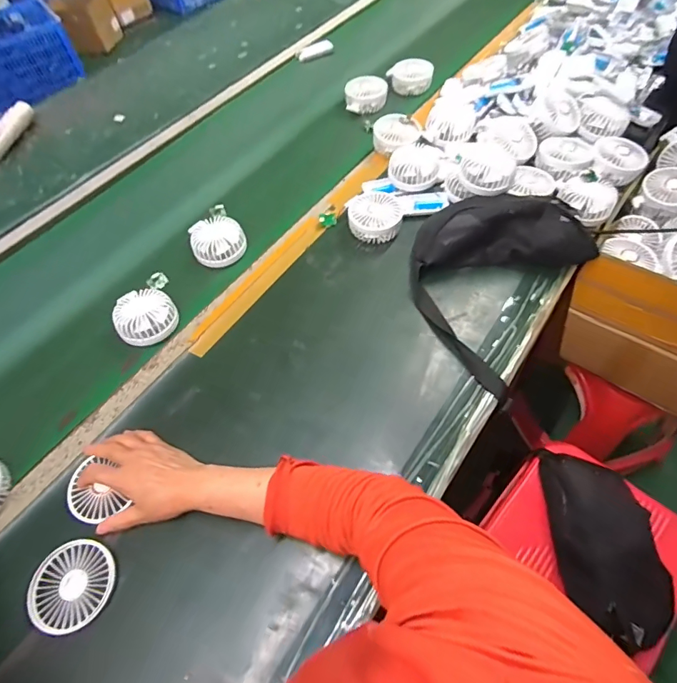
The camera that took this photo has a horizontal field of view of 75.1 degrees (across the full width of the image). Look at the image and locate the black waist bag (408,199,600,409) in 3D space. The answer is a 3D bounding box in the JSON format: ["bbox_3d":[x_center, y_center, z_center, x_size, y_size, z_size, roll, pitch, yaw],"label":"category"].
[{"bbox_3d":[0.216,-0.111,0.652,0.243,0.085,0.302,33,66,22],"label":"black waist bag"}]

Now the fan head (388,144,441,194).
[{"bbox_3d":[0.136,-0.305,0.776,0.080,0.053,0.077,-33,62,-15],"label":"fan head"}]

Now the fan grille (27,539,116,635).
[{"bbox_3d":[-0.299,0.273,0.494,0.087,0.011,0.090,-3,58,2],"label":"fan grille"}]

